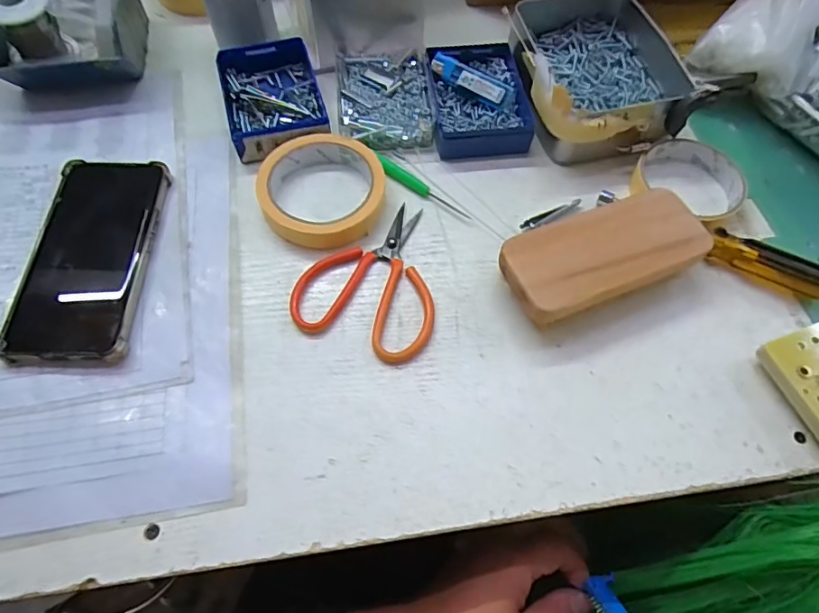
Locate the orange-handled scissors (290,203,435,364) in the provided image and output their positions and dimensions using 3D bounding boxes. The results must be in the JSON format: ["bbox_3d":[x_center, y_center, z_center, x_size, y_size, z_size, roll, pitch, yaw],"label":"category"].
[{"bbox_3d":[-0.021,-0.025,0.367,0.098,0.006,0.119,19,65,9],"label":"orange-handled scissors"}]

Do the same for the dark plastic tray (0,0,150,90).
[{"bbox_3d":[-0.293,-0.250,0.434,0.114,0.083,0.153,-4,63,-2],"label":"dark plastic tray"}]

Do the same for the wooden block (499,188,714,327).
[{"bbox_3d":[0.134,-0.034,0.354,0.144,0.041,0.066,-19,65,-10],"label":"wooden block"}]

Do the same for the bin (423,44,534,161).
[{"bbox_3d":[0.059,-0.181,0.439,0.080,0.028,0.109,-3,63,-2],"label":"bin"}]

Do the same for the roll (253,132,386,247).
[{"bbox_3d":[-0.069,-0.094,0.388,0.094,0.026,0.101,0,63,0],"label":"roll"}]

